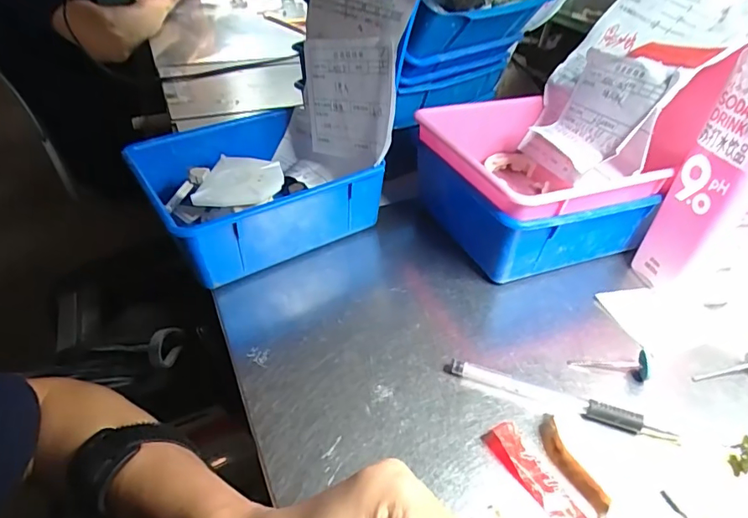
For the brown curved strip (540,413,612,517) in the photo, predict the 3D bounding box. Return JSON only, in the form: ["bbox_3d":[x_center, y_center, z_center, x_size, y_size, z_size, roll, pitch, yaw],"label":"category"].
[{"bbox_3d":[0.106,0.110,0.272,0.012,0.012,0.055,-9,40,-14],"label":"brown curved strip"}]

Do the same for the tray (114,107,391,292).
[{"bbox_3d":[-0.106,-0.061,0.430,0.161,0.066,0.160,-23,45,-28],"label":"tray"}]

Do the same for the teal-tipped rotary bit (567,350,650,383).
[{"bbox_3d":[0.152,0.068,0.322,0.047,0.014,0.014,3,39,1],"label":"teal-tipped rotary bit"}]

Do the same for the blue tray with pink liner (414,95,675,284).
[{"bbox_3d":[0.125,-0.062,0.423,0.140,0.085,0.153,-12,41,-18],"label":"blue tray with pink liner"}]

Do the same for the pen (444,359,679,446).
[{"bbox_3d":[0.110,0.084,0.301,0.131,0.012,0.012,17,41,17],"label":"pen"}]

